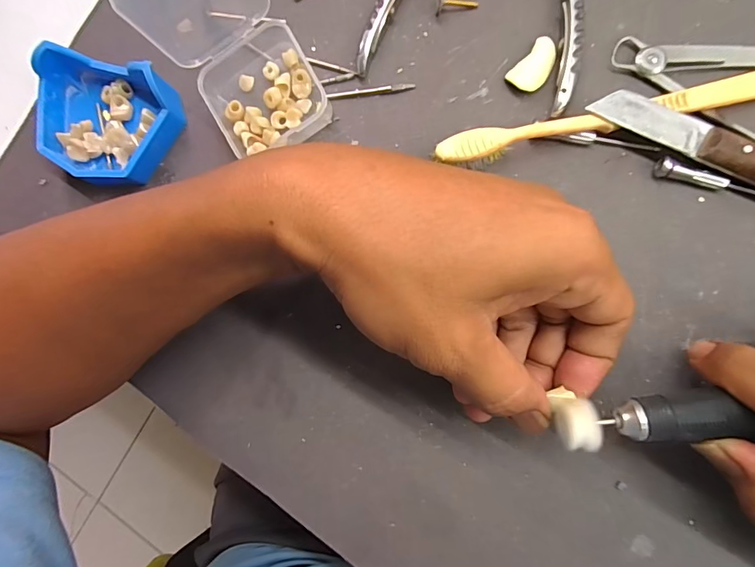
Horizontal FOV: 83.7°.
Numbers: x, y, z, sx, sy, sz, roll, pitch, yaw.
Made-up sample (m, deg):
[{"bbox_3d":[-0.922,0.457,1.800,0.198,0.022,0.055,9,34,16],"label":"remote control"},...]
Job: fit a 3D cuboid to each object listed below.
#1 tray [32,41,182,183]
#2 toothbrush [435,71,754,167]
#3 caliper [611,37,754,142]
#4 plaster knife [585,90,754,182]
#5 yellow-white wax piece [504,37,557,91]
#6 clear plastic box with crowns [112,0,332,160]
[{"bbox_3d":[-0.151,-0.090,0.233,0.080,0.024,0.065,17,90,9],"label":"tray"},{"bbox_3d":[0.119,-0.079,0.194,0.183,0.017,0.014,-12,85,8],"label":"toothbrush"},{"bbox_3d":[0.160,-0.087,0.196,0.096,0.006,0.053,8,88,9],"label":"caliper"},{"bbox_3d":[0.168,-0.051,0.185,0.148,0.016,0.016,28,91,9],"label":"plaster knife"},{"bbox_3d":[0.078,-0.107,0.206,0.015,0.004,0.026,42,93,8],"label":"yellow-white wax piece"},{"bbox_3d":[-0.084,-0.130,0.222,0.067,0.029,0.133,-33,83,5],"label":"clear plastic box with crowns"}]

